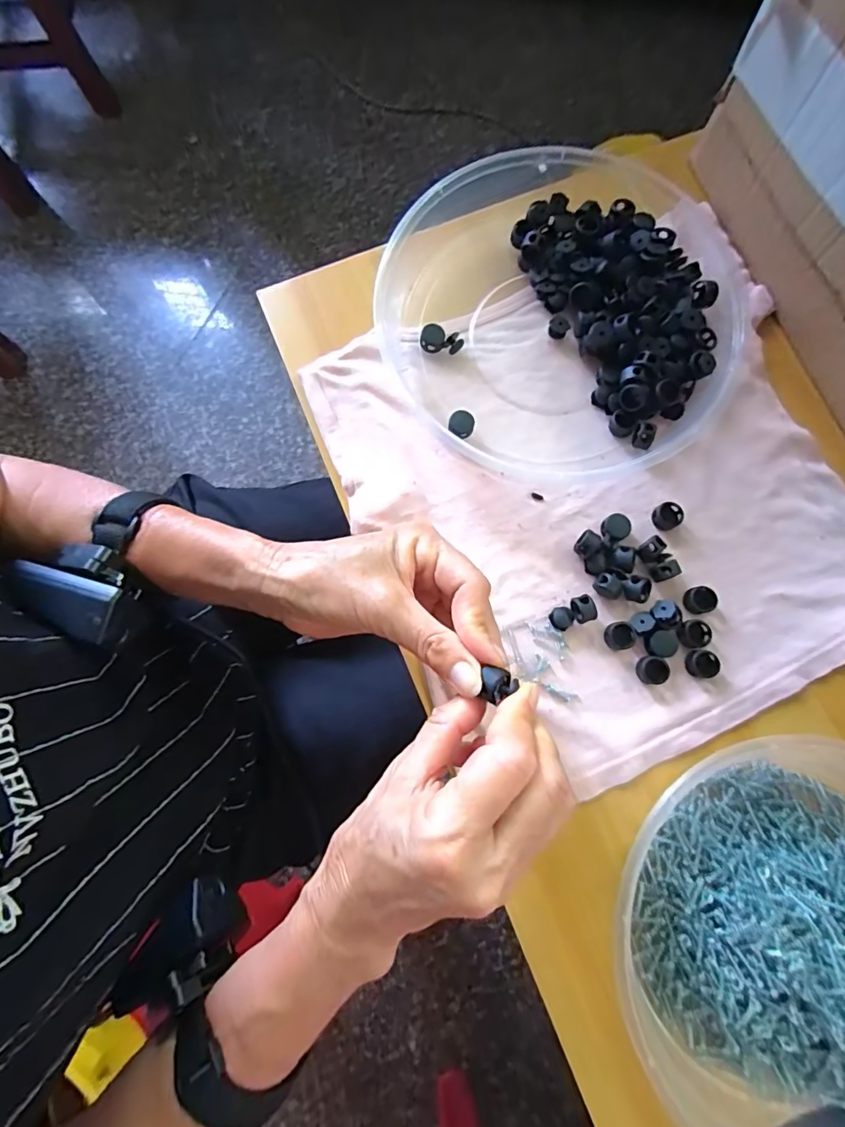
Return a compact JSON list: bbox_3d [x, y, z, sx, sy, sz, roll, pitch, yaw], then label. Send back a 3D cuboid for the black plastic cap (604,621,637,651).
[{"bbox_3d":[0.123,0.045,0.301,0.018,0.006,0.017,-9,80,-1],"label":"black plastic cap"}]

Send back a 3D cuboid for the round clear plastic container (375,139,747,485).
[{"bbox_3d":[0.094,-0.174,0.332,0.241,0.037,0.234,0,80,0],"label":"round clear plastic container"}]

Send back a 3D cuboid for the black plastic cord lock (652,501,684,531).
[{"bbox_3d":[0.160,-0.031,0.315,0.018,0.007,0.017,0,80,0],"label":"black plastic cord lock"}]

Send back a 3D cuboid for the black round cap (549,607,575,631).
[{"bbox_3d":[0.088,0.035,0.305,0.014,0.005,0.014,0,80,0],"label":"black round cap"}]

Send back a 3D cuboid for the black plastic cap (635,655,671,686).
[{"bbox_3d":[0.140,0.065,0.296,0.016,0.009,0.017,0,80,0],"label":"black plastic cap"}]

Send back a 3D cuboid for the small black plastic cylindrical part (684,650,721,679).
[{"bbox_3d":[0.172,0.062,0.298,0.016,0.010,0.017,0,80,0],"label":"small black plastic cylindrical part"}]

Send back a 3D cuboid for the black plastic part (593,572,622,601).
[{"bbox_3d":[0.116,0.015,0.304,0.017,0.011,0.011,38,82,7],"label":"black plastic part"}]

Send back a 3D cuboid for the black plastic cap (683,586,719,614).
[{"bbox_3d":[0.174,0.023,0.303,0.019,0.009,0.017,-16,80,-2],"label":"black plastic cap"}]

